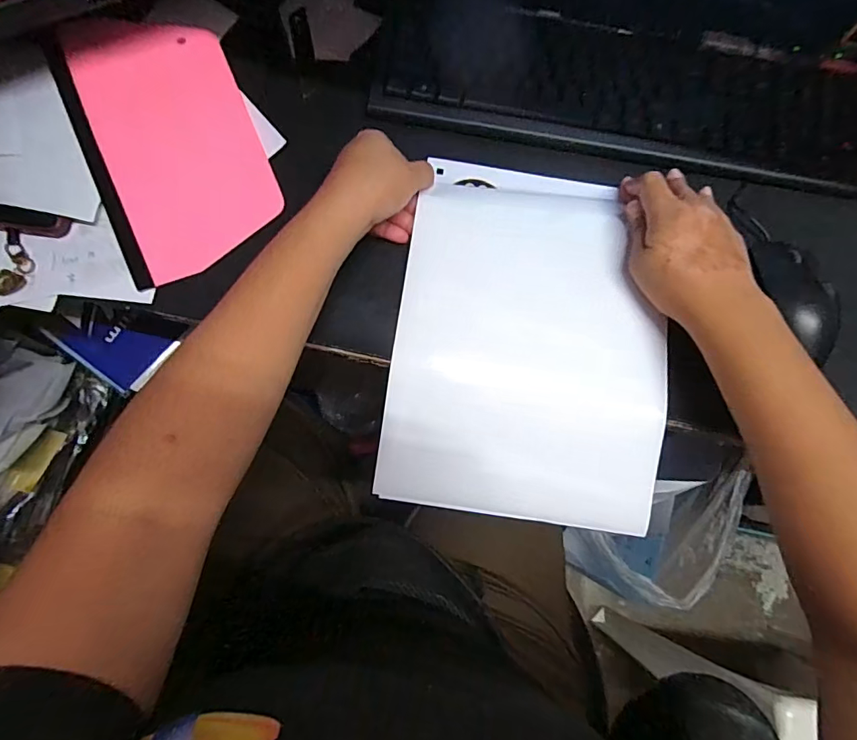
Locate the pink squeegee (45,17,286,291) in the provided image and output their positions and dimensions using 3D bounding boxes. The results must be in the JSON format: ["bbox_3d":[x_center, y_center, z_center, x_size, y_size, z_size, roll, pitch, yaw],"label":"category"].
[{"bbox_3d":[-0.210,-0.188,0.382,0.128,0.007,0.215,-21,87,-16],"label":"pink squeegee"}]

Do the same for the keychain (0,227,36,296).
[{"bbox_3d":[-0.319,-0.083,0.358,0.020,0.012,0.051,7,73,-1],"label":"keychain"}]

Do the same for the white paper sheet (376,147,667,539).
[{"bbox_3d":[0.083,-0.028,0.390,0.210,0.064,0.289,8,73,1],"label":"white paper sheet"}]

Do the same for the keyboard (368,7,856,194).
[{"bbox_3d":[0.183,-0.251,0.413,0.446,0.022,0.121,8,73,1],"label":"keyboard"}]

